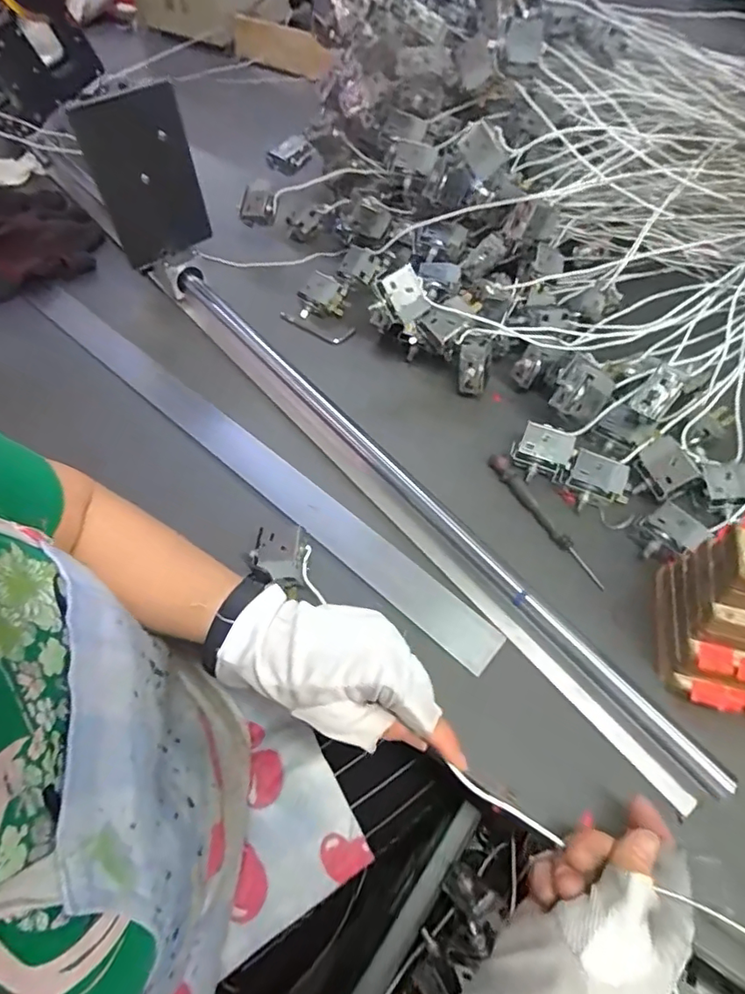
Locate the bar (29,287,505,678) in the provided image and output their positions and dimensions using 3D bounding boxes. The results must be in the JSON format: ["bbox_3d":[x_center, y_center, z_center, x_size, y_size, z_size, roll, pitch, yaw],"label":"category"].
[{"bbox_3d":[-0.143,-0.059,0.499,0.615,0.007,0.038,37,64,23],"label":"bar"}]

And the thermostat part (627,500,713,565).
[{"bbox_3d":[0.235,0.031,0.424,0.044,0.024,0.041,-30,60,-17],"label":"thermostat part"}]

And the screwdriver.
[{"bbox_3d":[0.144,0.016,0.447,0.012,0.010,0.143,-24,59,-14],"label":"screwdriver"}]

